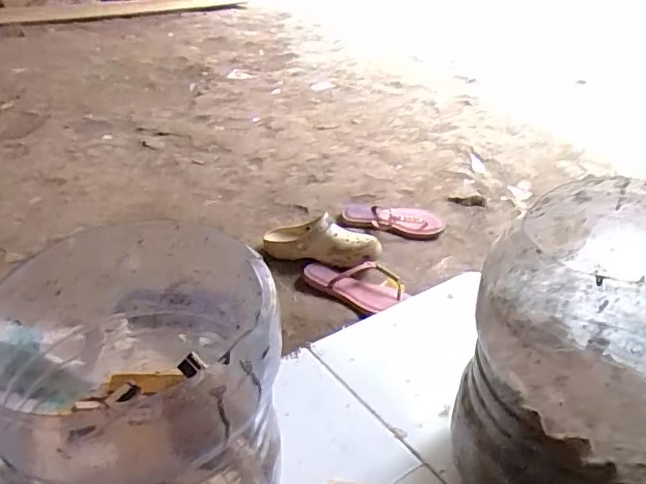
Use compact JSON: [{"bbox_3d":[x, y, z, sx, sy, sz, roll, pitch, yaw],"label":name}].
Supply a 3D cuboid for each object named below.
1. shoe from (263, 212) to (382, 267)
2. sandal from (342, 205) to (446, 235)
[{"bbox_3d":[-0.004,-0.012,1.142,0.249,0.082,0.082,6,31,25],"label":"shoe"},{"bbox_3d":[0.155,-0.055,1.260,0.224,0.044,0.069,10,33,9],"label":"sandal"}]

